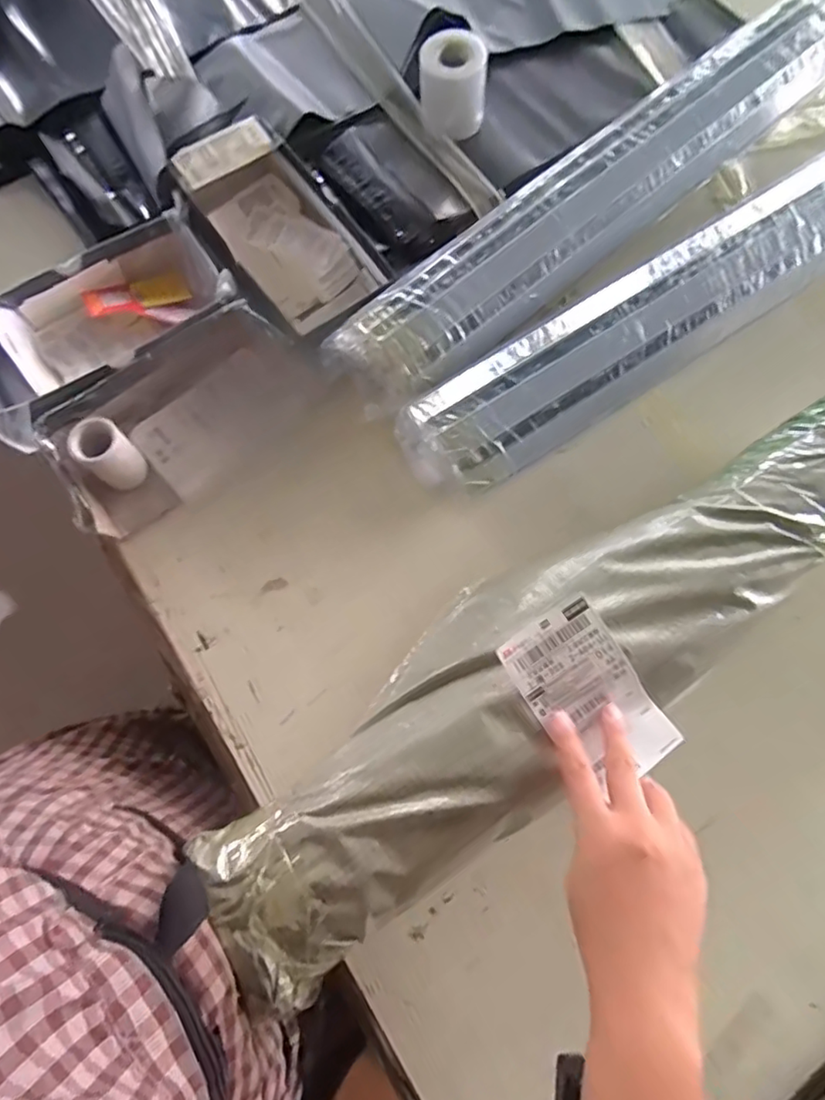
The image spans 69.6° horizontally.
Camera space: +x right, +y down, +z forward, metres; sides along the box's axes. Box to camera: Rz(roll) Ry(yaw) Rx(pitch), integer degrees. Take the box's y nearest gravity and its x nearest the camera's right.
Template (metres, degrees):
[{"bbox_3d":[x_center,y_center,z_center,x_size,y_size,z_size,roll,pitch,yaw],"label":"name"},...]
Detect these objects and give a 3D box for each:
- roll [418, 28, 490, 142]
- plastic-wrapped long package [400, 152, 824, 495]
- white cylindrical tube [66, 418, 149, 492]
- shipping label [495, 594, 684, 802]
[{"bbox_3d":[0.041,-0.476,0.602,0.065,0.058,0.061,1,75,-2],"label":"roll"},{"bbox_3d":[0.267,-0.238,0.539,0.621,0.077,0.103,-33,78,-10],"label":"plastic-wrapped long package"},{"bbox_3d":[-0.257,-0.080,0.511,0.042,0.063,0.041,0,77,0],"label":"white cylindrical tube"},{"bbox_3d":[0.122,0.101,0.411,0.073,0.023,0.122,-34,79,-8],"label":"shipping label"}]

